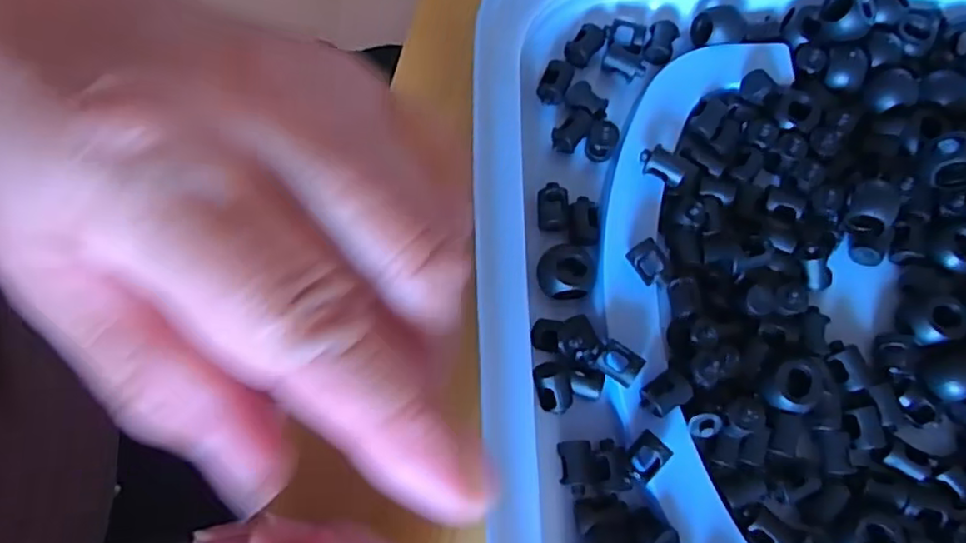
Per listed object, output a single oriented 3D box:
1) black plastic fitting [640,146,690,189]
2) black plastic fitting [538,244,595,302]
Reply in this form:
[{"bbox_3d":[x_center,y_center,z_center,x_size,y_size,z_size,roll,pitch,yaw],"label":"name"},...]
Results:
[{"bbox_3d":[0.057,-0.034,0.206,0.015,0.005,0.008,28,75,8],"label":"black plastic fitting"},{"bbox_3d":[0.026,0.001,0.201,0.017,0.009,0.017,0,73,0],"label":"black plastic fitting"}]

